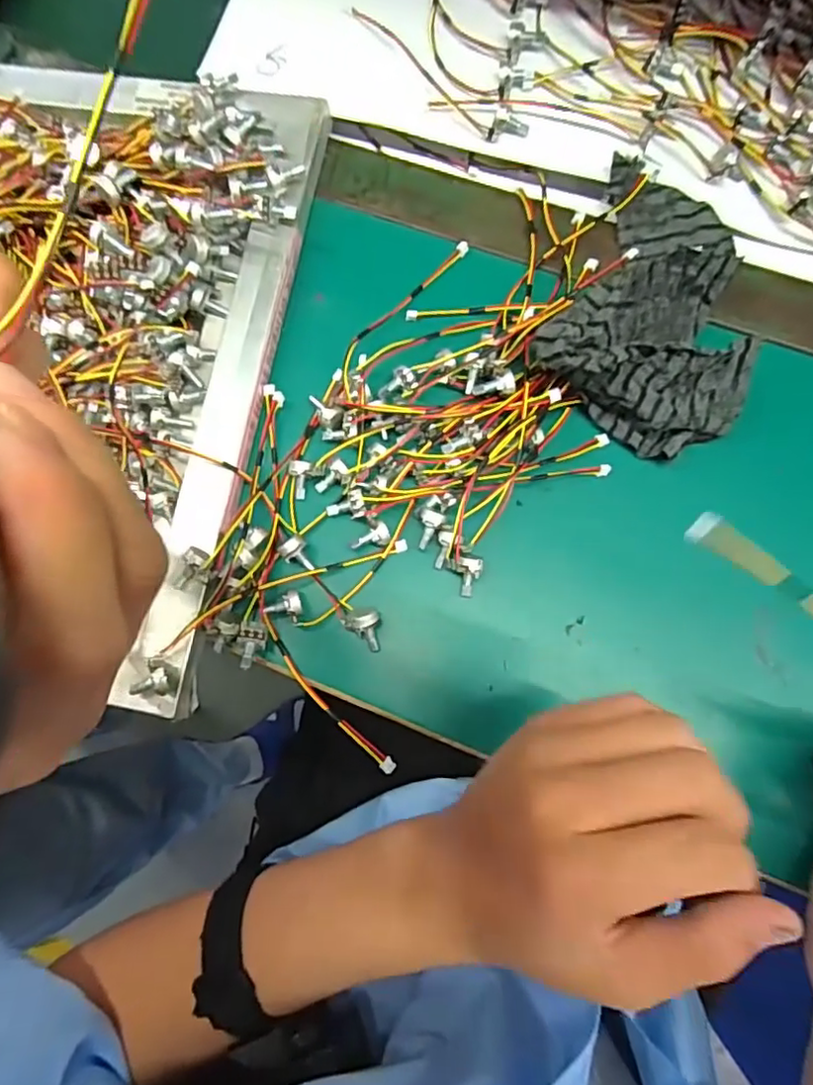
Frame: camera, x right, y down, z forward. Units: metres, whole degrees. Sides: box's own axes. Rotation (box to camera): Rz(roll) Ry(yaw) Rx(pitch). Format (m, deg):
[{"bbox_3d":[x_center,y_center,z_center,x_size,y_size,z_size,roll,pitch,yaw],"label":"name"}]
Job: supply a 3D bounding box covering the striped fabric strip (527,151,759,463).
[{"bbox_3d":[0.159,-0.146,0.359,0.120,0.052,0.172,23,75,7],"label":"striped fabric strip"}]

